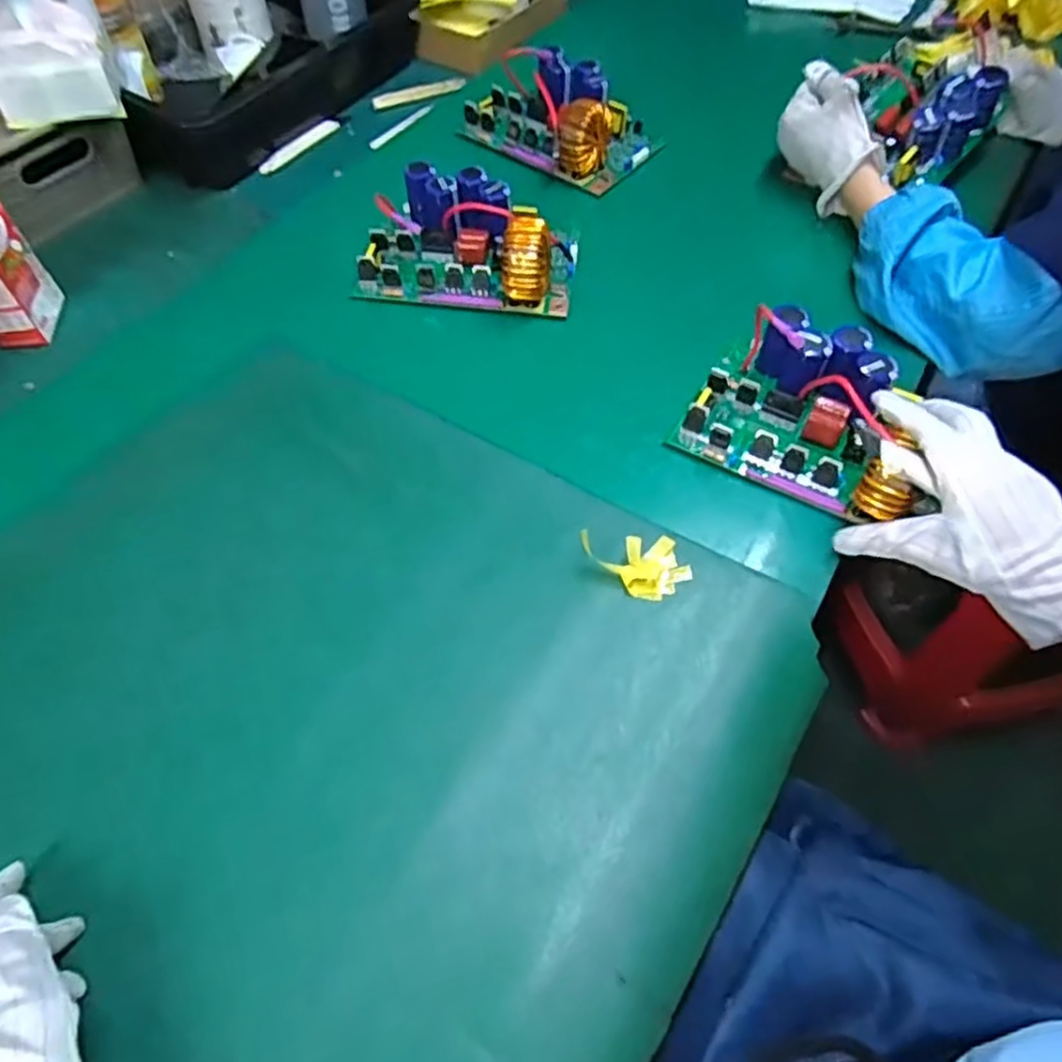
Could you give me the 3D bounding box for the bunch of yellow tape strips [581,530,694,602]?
[{"bbox_3d":[0.073,0.023,0.477,0.068,0.022,0.046,-8,58,-6],"label":"bunch of yellow tape strips"}]

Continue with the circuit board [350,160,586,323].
[{"bbox_3d":[-0.054,-0.261,0.635,0.183,0.056,0.124,9,58,6],"label":"circuit board"}]

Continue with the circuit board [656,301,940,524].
[{"bbox_3d":[0.207,-0.091,0.520,0.163,0.065,0.122,28,63,16],"label":"circuit board"}]

